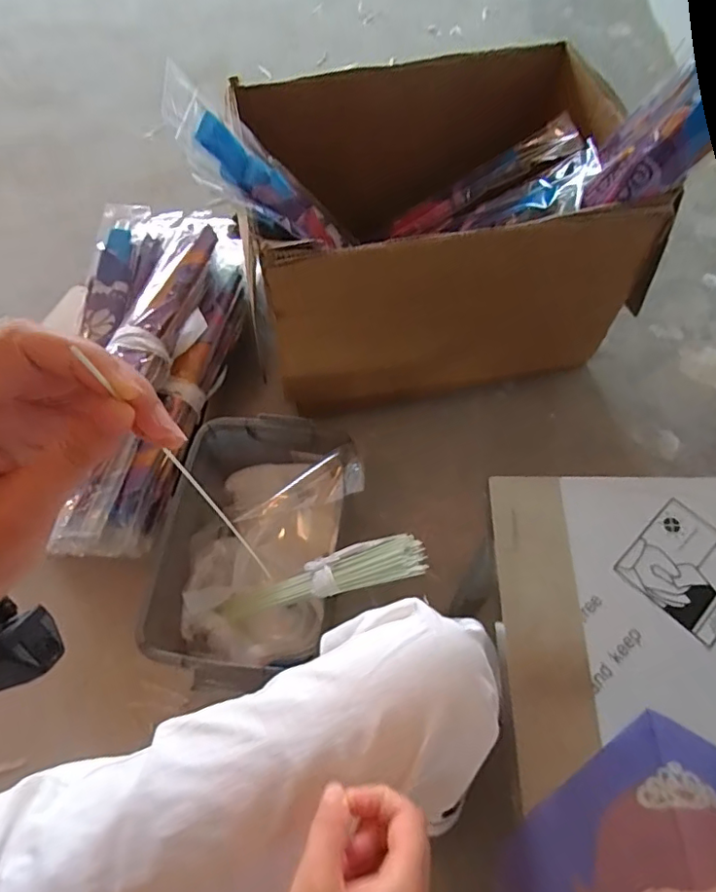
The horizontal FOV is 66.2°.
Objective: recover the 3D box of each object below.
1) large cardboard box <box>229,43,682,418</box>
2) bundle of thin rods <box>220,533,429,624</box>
[{"bbox_3d":[0.142,-0.360,0.985,0.625,0.364,0.416,-11,62,-5],"label":"large cardboard box"},{"bbox_3d":[-0.066,0.186,0.748,0.390,0.032,0.063,-26,54,36],"label":"bundle of thin rods"}]

